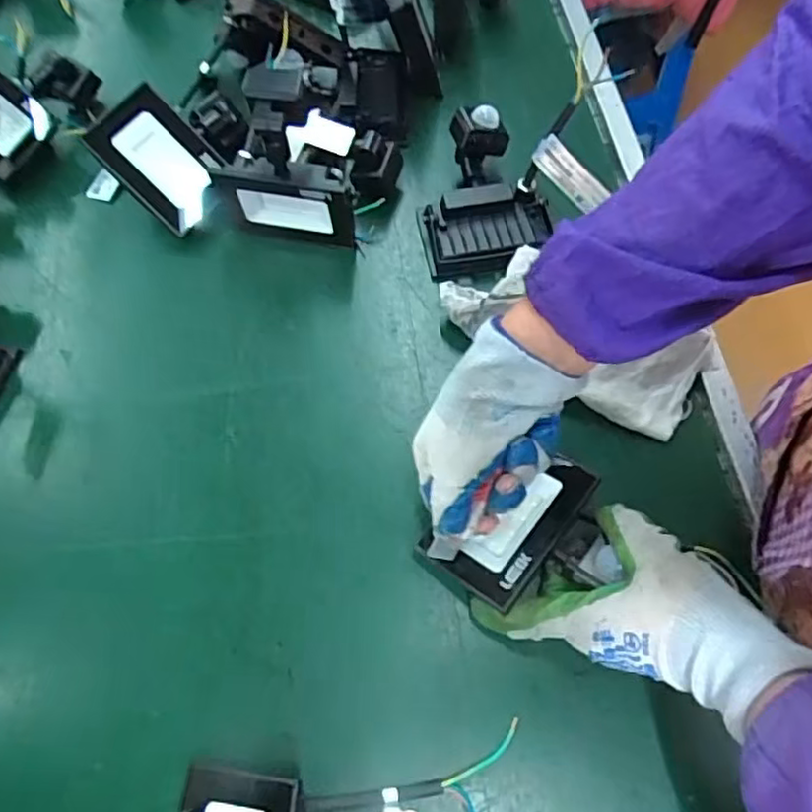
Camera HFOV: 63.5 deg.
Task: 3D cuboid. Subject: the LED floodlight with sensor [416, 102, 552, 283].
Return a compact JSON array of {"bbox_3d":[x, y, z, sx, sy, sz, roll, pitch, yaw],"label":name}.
[{"bbox_3d":[0.062,-0.185,0.554,0.103,0.057,0.133,-10,64,-4],"label":"LED floodlight with sensor"}]

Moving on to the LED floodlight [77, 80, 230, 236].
[{"bbox_3d":[-0.207,-0.208,0.554,0.106,0.024,0.072,45,79,-13],"label":"LED floodlight"}]

